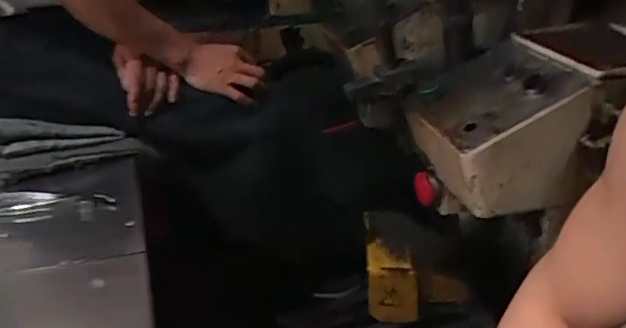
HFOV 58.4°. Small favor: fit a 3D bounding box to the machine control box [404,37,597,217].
[{"bbox_3d":[0.291,-0.065,0.946,0.213,0.196,0.236,-9,30,-14],"label":"machine control box"}]

